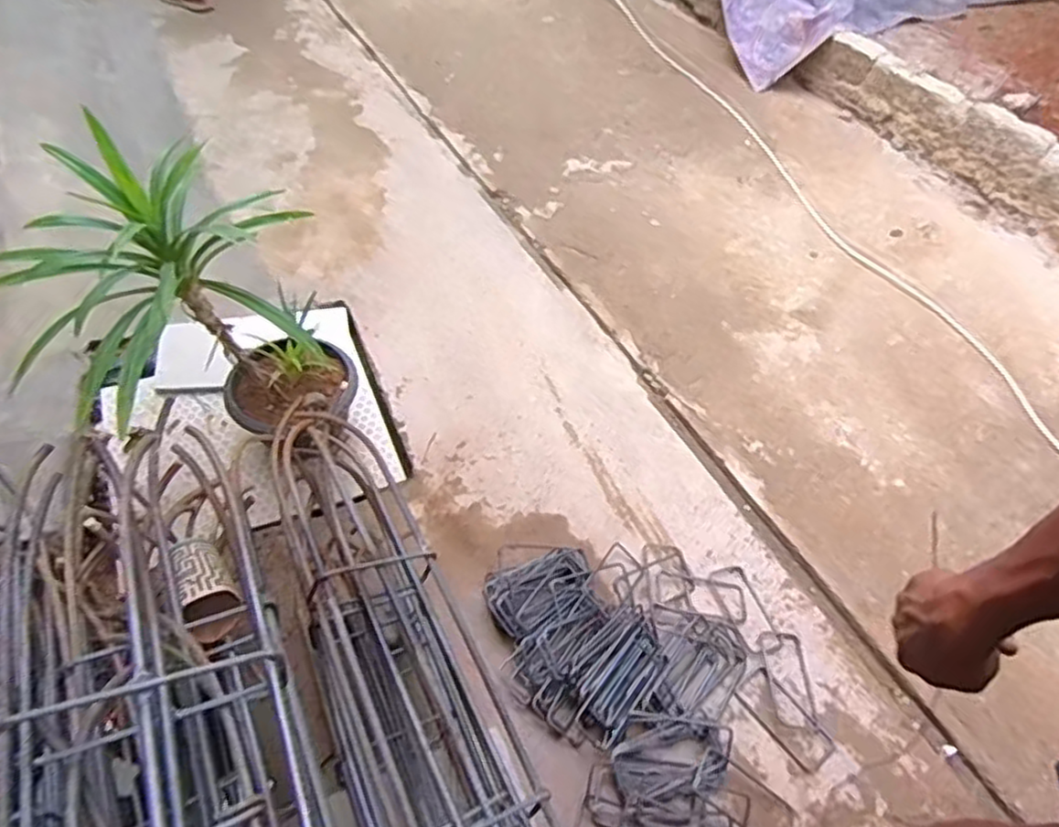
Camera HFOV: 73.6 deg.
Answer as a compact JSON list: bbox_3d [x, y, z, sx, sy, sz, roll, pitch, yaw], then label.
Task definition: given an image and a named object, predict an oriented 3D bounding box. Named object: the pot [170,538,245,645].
[{"bbox_3d":[-0.345,0.181,0.746,0.054,0.076,0.102,-29,57,-27],"label":"pot"}]

